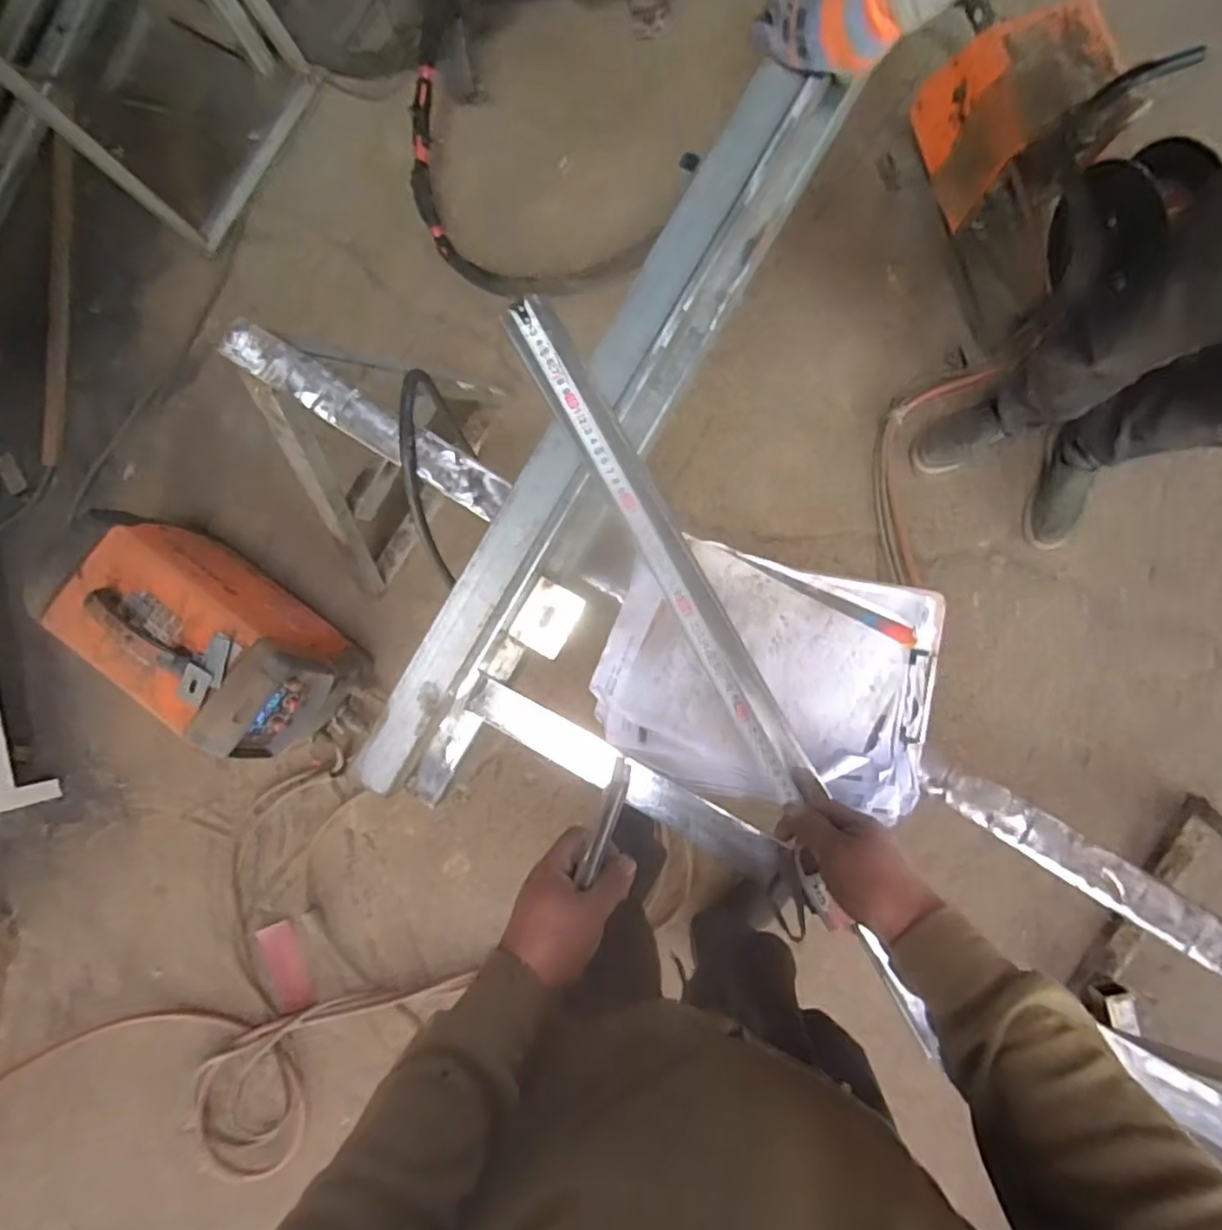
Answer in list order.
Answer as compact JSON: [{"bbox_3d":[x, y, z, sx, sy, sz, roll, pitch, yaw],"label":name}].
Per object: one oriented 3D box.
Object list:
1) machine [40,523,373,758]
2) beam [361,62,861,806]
[{"bbox_3d":[-0.744,0.043,1.195,0.465,0.293,0.242,37,90,4],"label":"machine"},{"bbox_3d":[0.004,-0.183,0.602,0.085,0.073,0.828,29,89,4],"label":"beam"}]

